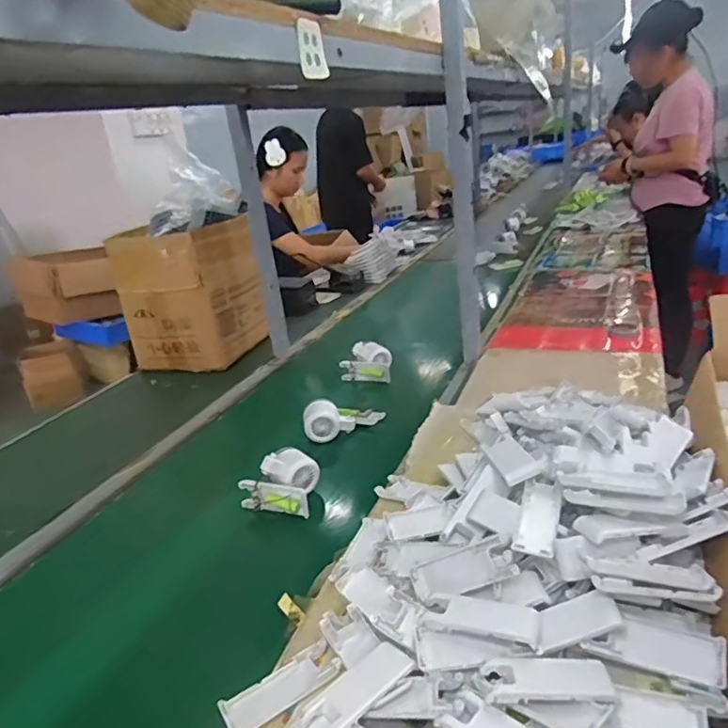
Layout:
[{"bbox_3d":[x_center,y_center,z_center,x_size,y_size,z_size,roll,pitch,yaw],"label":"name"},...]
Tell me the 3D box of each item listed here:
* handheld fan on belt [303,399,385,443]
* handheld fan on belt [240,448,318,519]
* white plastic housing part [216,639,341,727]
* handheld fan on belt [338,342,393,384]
[{"bbox_3d":[-0.031,0.088,0.967,0.139,0.060,0.045,-3,18,-29],"label":"handheld fan on belt"},{"bbox_3d":[-0.112,0.156,0.796,0.099,0.060,0.074,3,24,24],"label":"handheld fan on belt"},{"bbox_3d":[-0.072,0.282,0.506,0.103,0.014,0.044,-19,25,-28],"label":"white plastic housing part"},{"bbox_3d":[0.002,-0.004,1.163,0.106,0.067,0.055,-2,22,12],"label":"handheld fan on belt"}]

